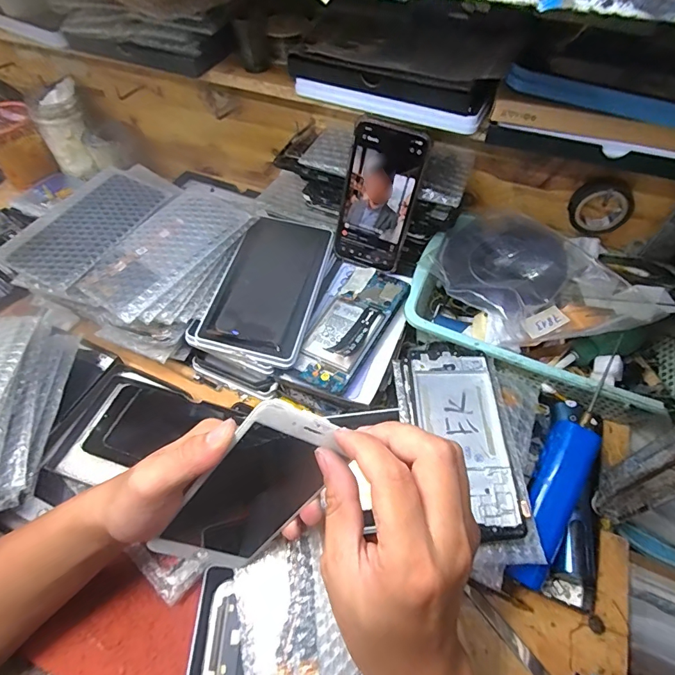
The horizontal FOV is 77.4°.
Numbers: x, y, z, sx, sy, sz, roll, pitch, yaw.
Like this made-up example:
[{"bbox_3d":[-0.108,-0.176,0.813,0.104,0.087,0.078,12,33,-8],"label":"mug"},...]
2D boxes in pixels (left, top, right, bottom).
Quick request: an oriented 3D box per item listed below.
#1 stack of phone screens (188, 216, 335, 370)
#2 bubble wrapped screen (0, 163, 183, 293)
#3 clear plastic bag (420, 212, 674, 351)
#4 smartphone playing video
[{"bbox_3d":[-0.077,-0.058,0.461,0.110,0.023,0.182,12,55,9],"label":"stack of phone screens"},{"bbox_3d":[-0.259,-0.129,0.456,0.088,0.020,0.197,23,58,16],"label":"bubble wrapped screen"},{"bbox_3d":[0.201,-0.055,0.430,0.220,0.031,0.146,37,63,24],"label":"clear plastic bag"},{"bbox_3d":[0.041,-0.143,0.443,0.072,0.152,0.012,18,40,7],"label":"smartphone playing video"}]

